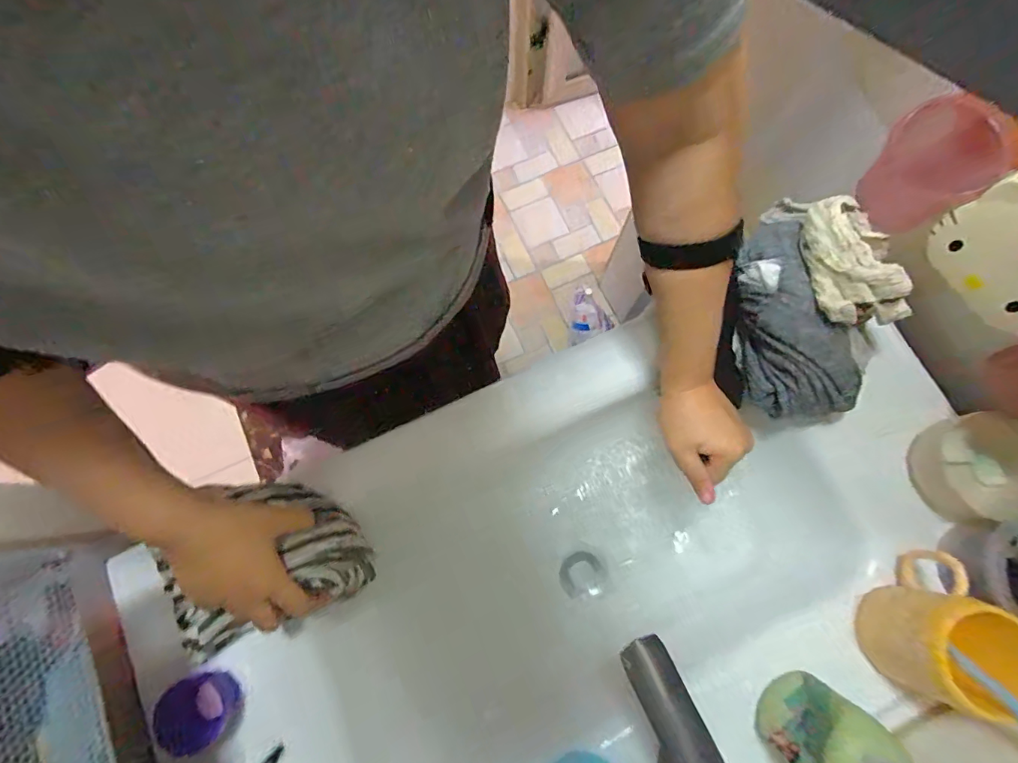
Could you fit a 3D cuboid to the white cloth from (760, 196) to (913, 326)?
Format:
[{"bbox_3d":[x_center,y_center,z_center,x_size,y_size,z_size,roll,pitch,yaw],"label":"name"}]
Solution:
[{"bbox_3d":[0.324,-0.115,0.443,0.083,0.048,0.138,-21,77,-7],"label":"white cloth"}]

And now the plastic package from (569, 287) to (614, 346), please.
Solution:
[{"bbox_3d":[0.205,-0.175,1.291,0.080,0.153,0.148,-23,77,-7],"label":"plastic package"}]

